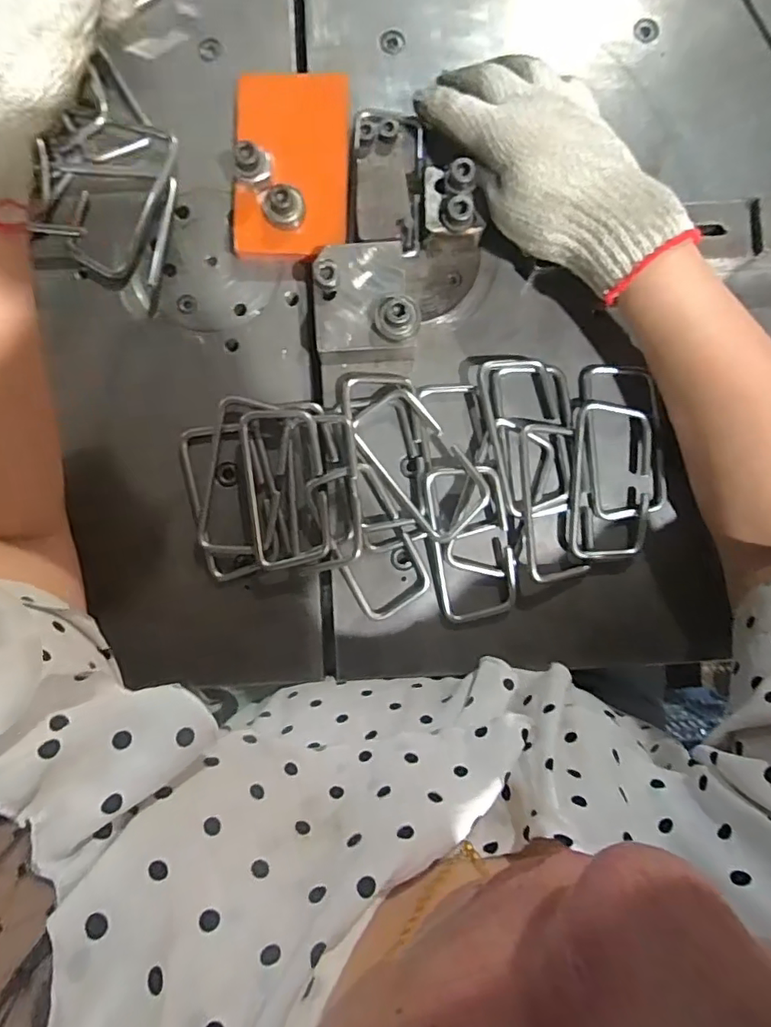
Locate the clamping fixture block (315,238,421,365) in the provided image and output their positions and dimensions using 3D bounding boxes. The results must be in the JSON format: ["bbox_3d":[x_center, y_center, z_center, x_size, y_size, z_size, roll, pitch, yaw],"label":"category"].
[{"bbox_3d":[-0.013,-0.140,0.357,0.065,0.039,0.066,-1,87,0],"label":"clamping fixture block"}]

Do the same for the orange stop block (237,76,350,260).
[{"bbox_3d":[-0.063,-0.238,0.372,0.075,0.016,0.119,0,87,0],"label":"orange stop block"}]

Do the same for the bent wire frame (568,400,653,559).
[{"bbox_3d":[0.153,-0.023,0.368,0.055,0.010,0.106,2,87,1],"label":"bent wire frame"}]

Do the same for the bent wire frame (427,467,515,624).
[{"bbox_3d":[0.059,0.021,0.367,0.052,0.016,0.104,-8,87,0],"label":"bent wire frame"}]

